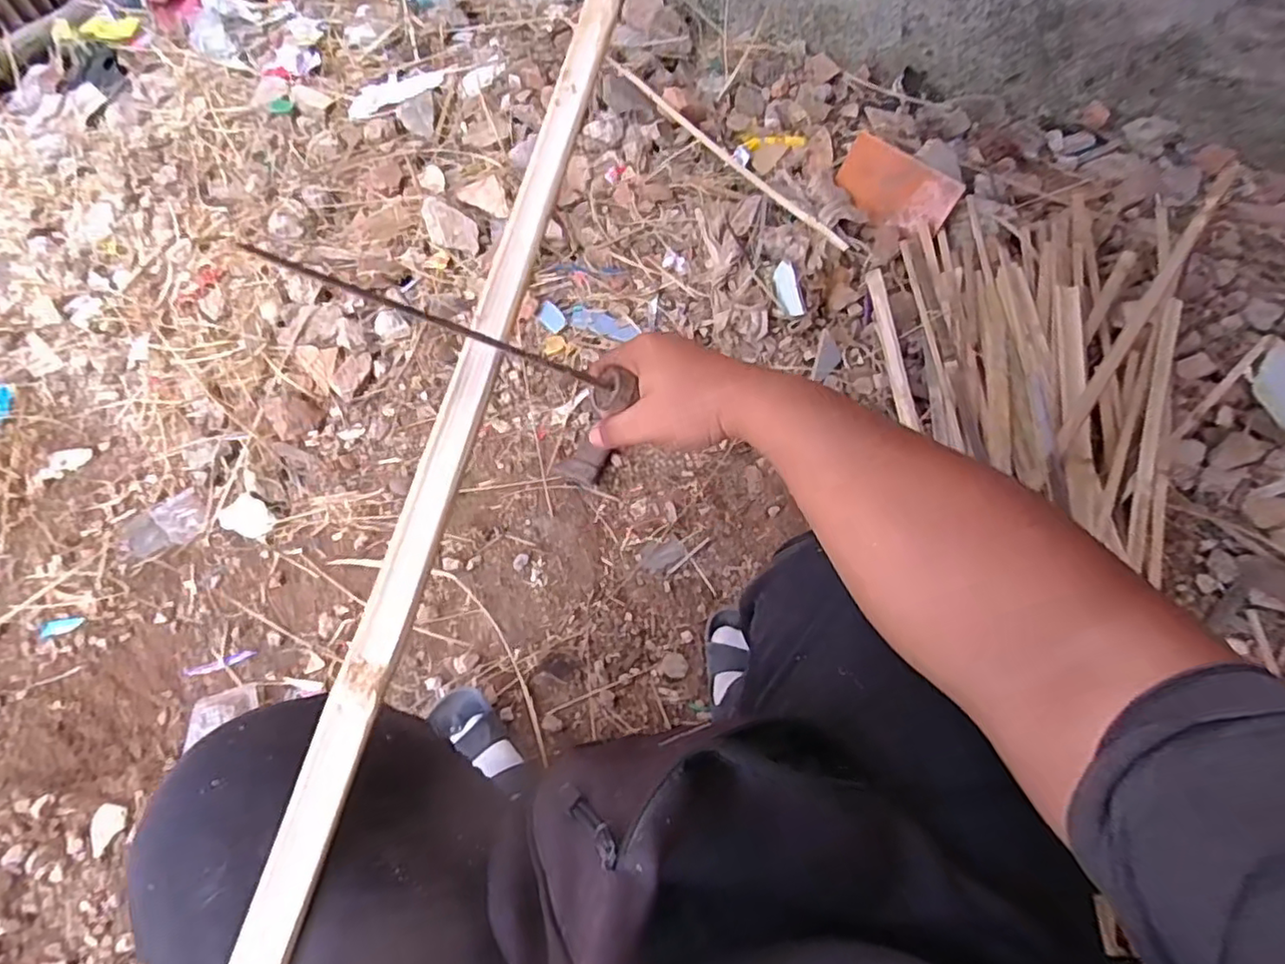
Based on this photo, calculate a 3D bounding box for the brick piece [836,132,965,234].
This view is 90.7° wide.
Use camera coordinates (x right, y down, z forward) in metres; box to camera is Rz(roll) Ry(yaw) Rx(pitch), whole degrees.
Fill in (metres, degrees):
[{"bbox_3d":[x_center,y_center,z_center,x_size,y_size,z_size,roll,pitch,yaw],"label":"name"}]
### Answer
[{"bbox_3d":[0.411,-0.481,1.036,0.017,0.099,0.198,-16,54,-47],"label":"brick piece"}]

